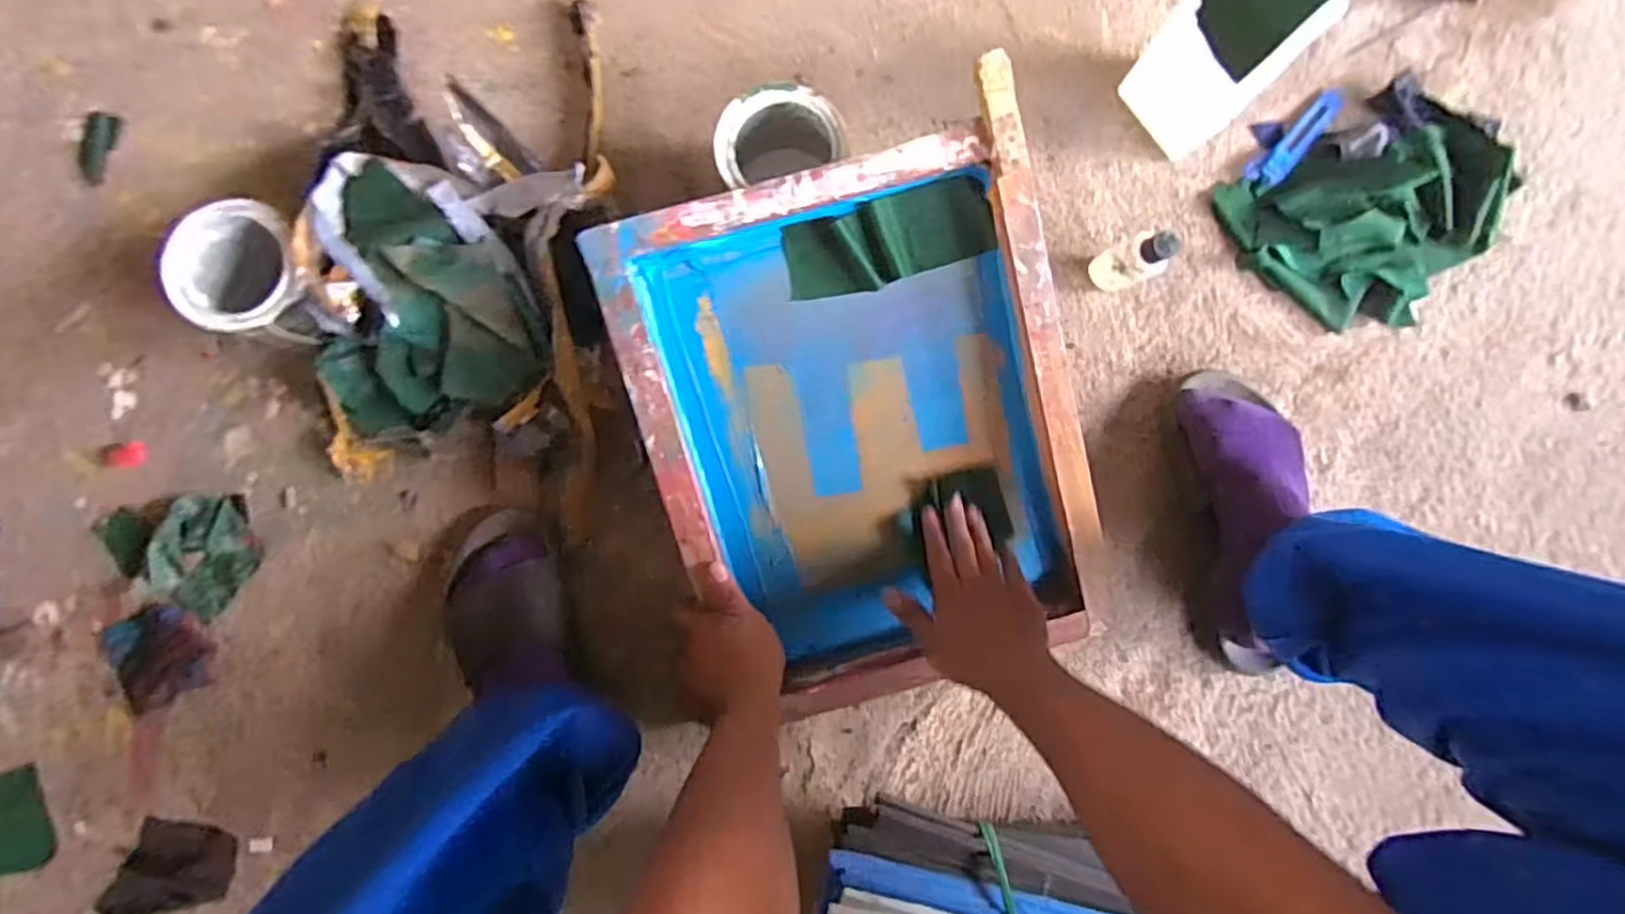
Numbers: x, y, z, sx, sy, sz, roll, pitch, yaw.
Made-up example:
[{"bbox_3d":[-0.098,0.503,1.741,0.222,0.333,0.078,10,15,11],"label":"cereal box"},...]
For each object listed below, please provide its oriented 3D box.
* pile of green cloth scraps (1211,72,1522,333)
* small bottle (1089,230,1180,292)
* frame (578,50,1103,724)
[{"bbox_3d":[0.562,-0.245,0.733,0.269,0.043,0.206,-31,88,-1],"label":"pile of green cloth scraps"},{"bbox_3d":[0.306,-0.188,0.703,0.050,0.094,0.046,0,87,0],"label":"small bottle"},{"bbox_3d":[0.048,-0.015,0.647,0.349,0.062,0.447,-16,99,2],"label":"frame"}]

